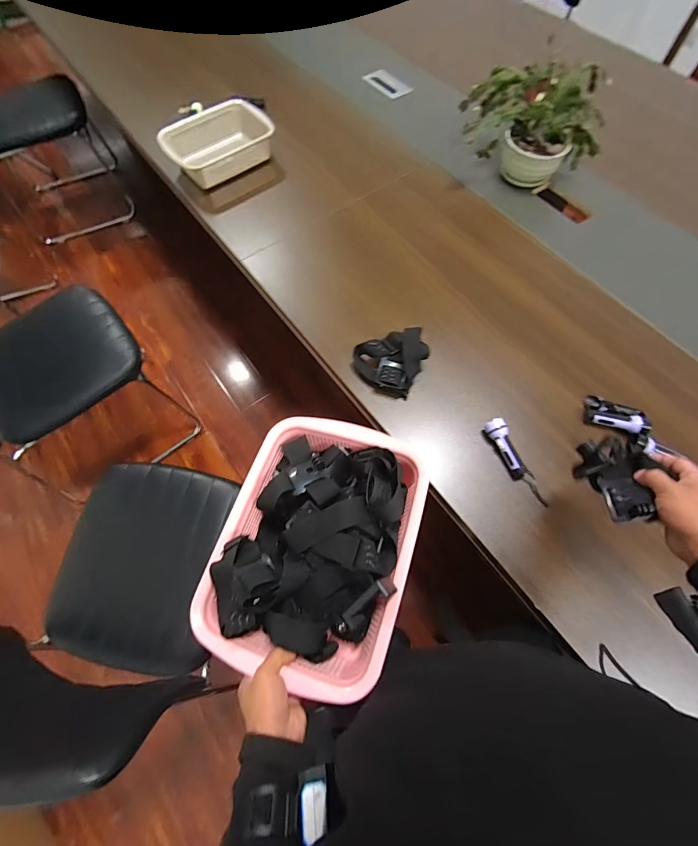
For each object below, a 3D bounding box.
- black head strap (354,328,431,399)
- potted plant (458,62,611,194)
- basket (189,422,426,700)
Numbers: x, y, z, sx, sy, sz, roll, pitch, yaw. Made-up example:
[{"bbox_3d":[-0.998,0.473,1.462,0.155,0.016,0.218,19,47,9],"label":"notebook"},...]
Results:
[{"bbox_3d":[0.079,-0.127,0.740,0.124,0.071,0.115,28,64,10],"label":"black head strap"},{"bbox_3d":[0.424,-0.722,0.912,0.299,0.198,0.227,5,63,-2],"label":"potted plant"},{"bbox_3d":[-0.047,0.165,0.543,0.260,0.098,0.344,16,64,6],"label":"basket"}]

